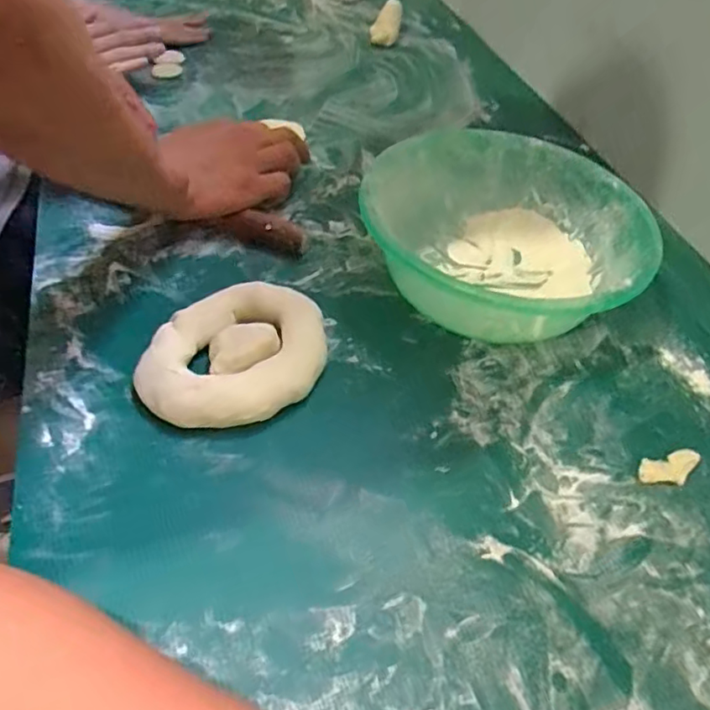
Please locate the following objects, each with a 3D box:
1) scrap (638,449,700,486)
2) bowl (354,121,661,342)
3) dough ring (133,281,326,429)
[{"bbox_3d":[0.214,0.077,0.401,0.045,0.008,0.021,-8,50,-12],"label":"scrap"},{"bbox_3d":[0.119,-0.094,0.493,0.217,0.083,0.217,15,49,7],"label":"bowl"},{"bbox_3d":[-0.085,0.000,0.423,0.120,0.032,0.119,3,48,-3],"label":"dough ring"}]

